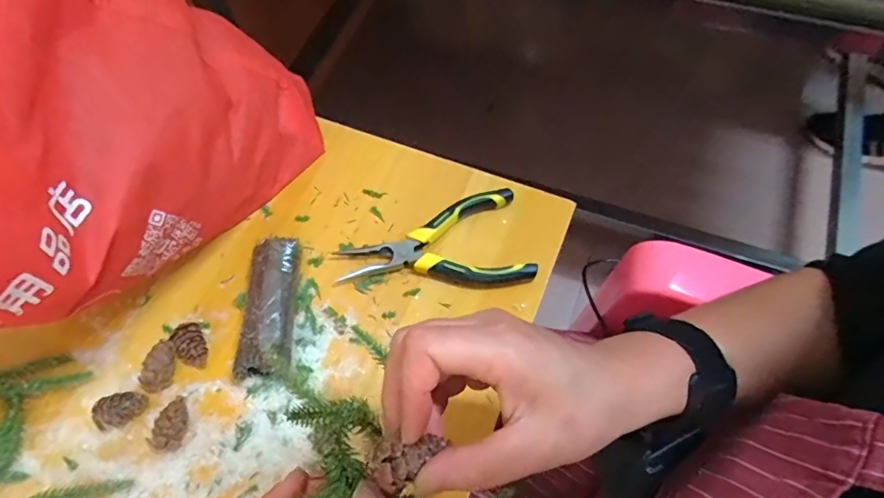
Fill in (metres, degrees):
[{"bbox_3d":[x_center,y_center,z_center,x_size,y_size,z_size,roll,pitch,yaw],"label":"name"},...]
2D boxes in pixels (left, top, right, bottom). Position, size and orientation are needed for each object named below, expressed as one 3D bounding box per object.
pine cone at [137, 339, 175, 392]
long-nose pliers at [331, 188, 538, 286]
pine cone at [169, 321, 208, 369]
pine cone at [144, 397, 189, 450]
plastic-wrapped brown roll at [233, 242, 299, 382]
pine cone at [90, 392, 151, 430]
[{"bbox_3d":[-0.206,0.088,0.368,0.018,0.022,0.035,20,66,13],"label":"pine cone"},{"bbox_3d":[-0.010,0.004,0.402,0.154,0.016,0.078,-12,63,-2],"label":"long-nose pliers"},{"bbox_3d":[-0.189,0.073,0.377,0.022,0.019,0.031,-30,65,-11],"label":"pine cone"},{"bbox_3d":[-0.187,0.123,0.352,0.019,0.021,0.035,9,64,8],"label":"pine cone"},{"bbox_3d":[-0.131,0.043,0.383,0.039,0.026,0.107,-2,63,3],"label":"plastic-wrapped brown roll"},{"bbox_3d":[-0.230,0.115,0.359,0.033,0.019,0.019,-20,63,-6],"label":"pine cone"}]

